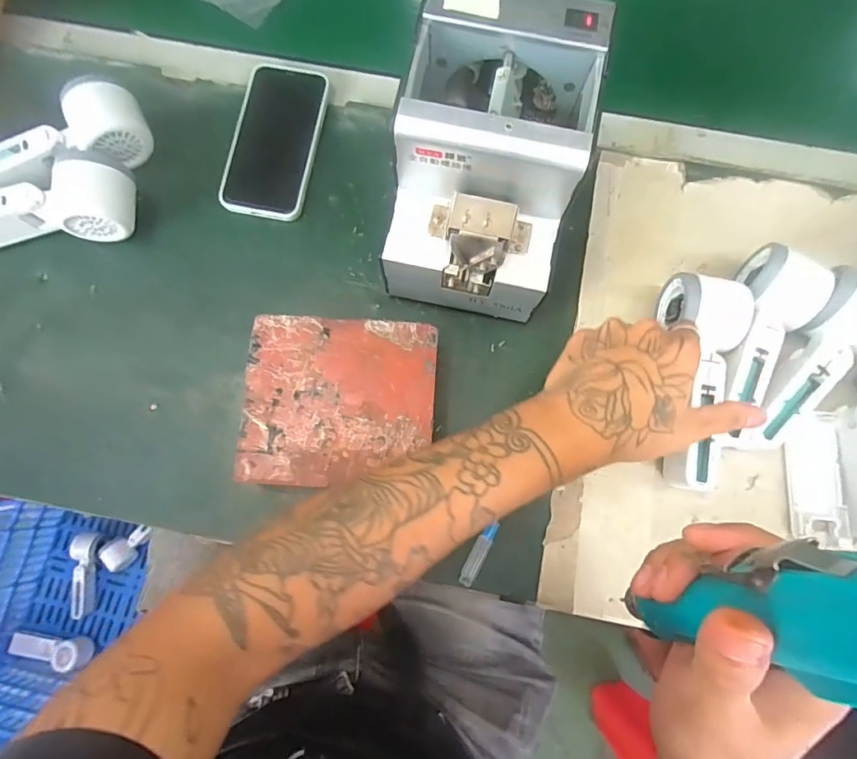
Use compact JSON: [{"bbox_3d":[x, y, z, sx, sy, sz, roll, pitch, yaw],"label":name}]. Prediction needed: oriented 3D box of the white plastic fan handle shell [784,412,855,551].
[{"bbox_3d":[0.310,0.078,0.391,0.041,0.014,0.105,8,79,2],"label":"white plastic fan handle shell"}]

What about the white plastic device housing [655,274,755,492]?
[{"bbox_3d":[0.213,0.002,0.386,0.056,0.049,0.163,9,83,2],"label":"white plastic device housing"}]

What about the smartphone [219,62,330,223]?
[{"bbox_3d":[-0.140,-0.219,0.451,0.073,0.016,0.148,11,79,3],"label":"smartphone"}]

